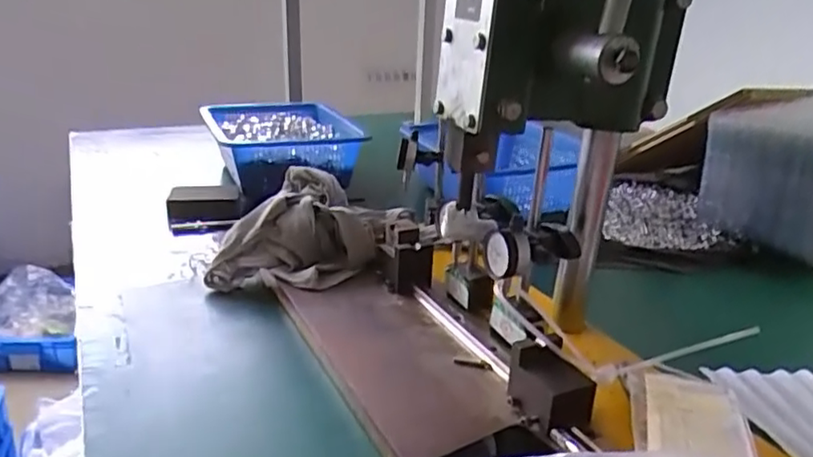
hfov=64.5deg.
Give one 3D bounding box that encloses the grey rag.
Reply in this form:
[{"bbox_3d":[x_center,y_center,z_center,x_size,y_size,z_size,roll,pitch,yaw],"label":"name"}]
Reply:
[{"bbox_3d":[-0.107,0.001,0.735,0.197,0.085,0.158,7,21,13],"label":"grey rag"}]

